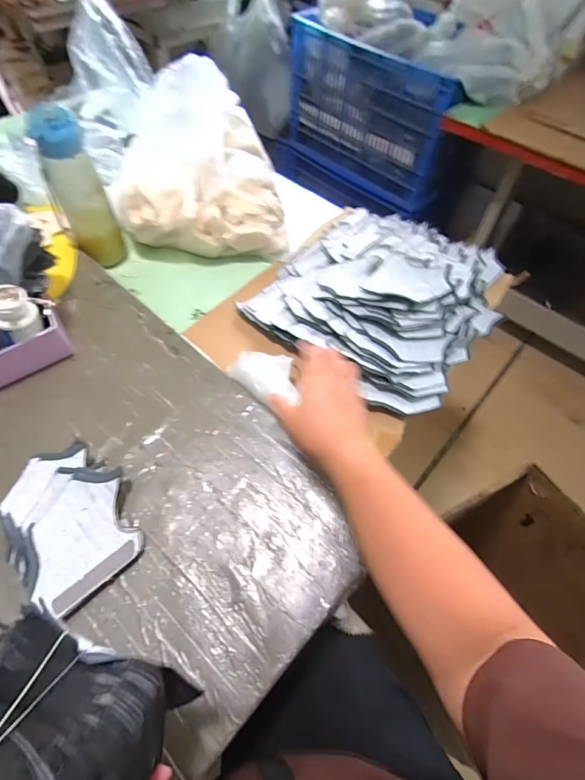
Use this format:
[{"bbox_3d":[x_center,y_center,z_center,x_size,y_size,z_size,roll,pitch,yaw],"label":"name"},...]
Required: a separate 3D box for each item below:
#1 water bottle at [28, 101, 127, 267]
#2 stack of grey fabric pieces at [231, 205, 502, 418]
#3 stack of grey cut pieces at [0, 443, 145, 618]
[{"bbox_3d":[-0.339,-0.306,0.632,0.080,0.227,0.060,-24,63,-15],"label":"water bottle"},{"bbox_3d":[0.161,-0.181,0.650,0.332,0.082,0.387,34,62,18],"label":"stack of grey fabric pieces"},{"bbox_3d":[-0.242,0.140,0.429,0.121,0.029,0.160,-40,68,-22],"label":"stack of grey cut pieces"}]

